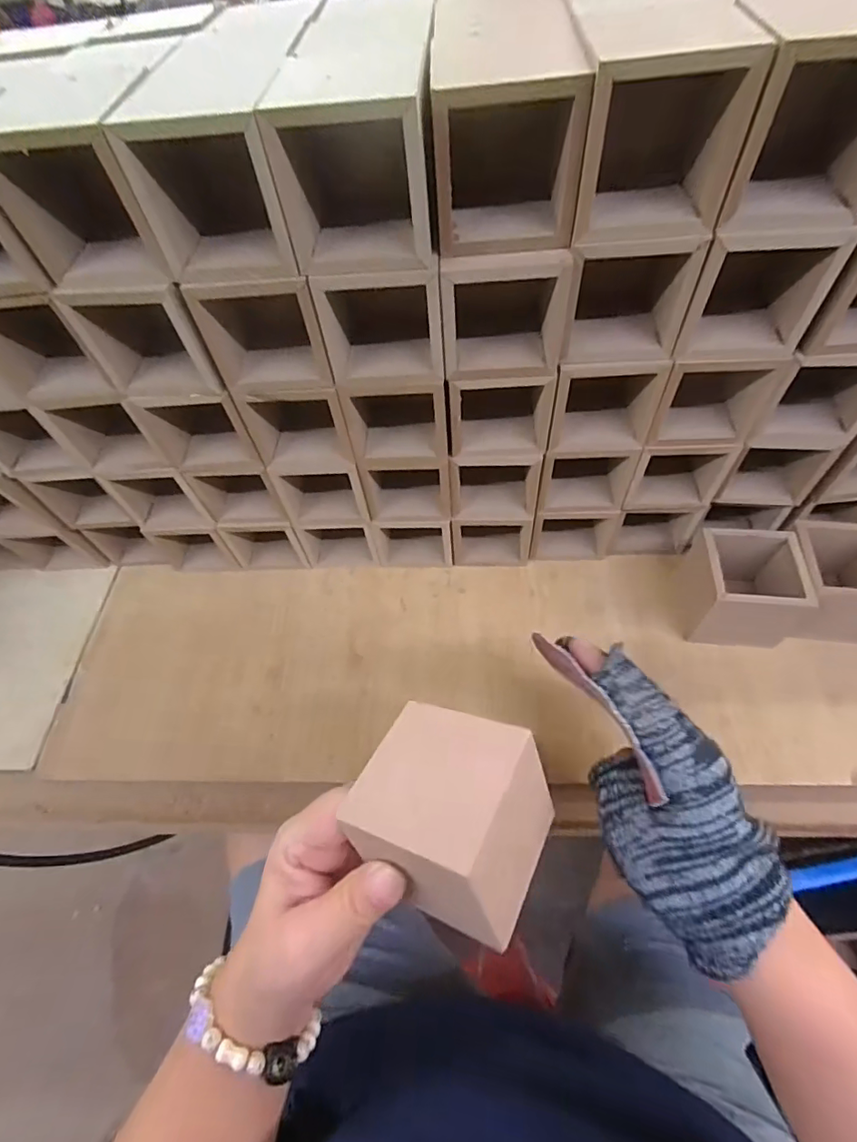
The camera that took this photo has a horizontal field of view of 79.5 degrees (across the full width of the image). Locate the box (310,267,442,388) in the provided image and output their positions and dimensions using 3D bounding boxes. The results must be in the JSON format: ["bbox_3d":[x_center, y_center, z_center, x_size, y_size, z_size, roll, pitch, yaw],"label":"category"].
[{"bbox_3d":[-0.023,-0.139,0.279,0.061,0.063,0.050,-2,57,5],"label":"box"}]

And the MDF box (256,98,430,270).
[{"bbox_3d":[-0.029,-0.174,0.230,0.064,0.065,0.052,2,57,6],"label":"MDF box"}]

